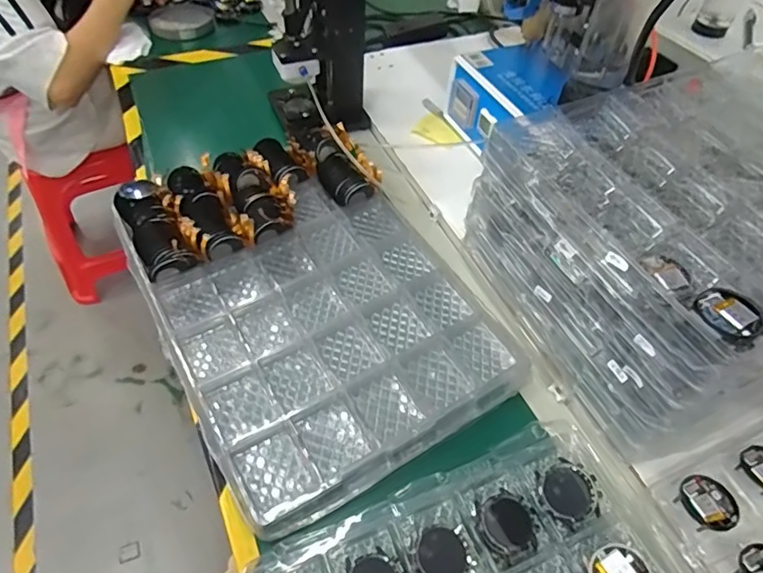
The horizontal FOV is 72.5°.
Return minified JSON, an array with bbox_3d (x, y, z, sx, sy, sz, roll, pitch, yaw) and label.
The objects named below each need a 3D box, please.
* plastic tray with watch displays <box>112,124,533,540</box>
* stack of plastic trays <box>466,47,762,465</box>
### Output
[{"bbox_3d":[-0.082,-0.006,0.566,0.303,0.060,0.433,-24,55,-22],"label":"plastic tray with watch displays"},{"bbox_3d":[0.353,-0.063,0.546,0.438,0.177,0.311,-19,53,-19],"label":"stack of plastic trays"}]

